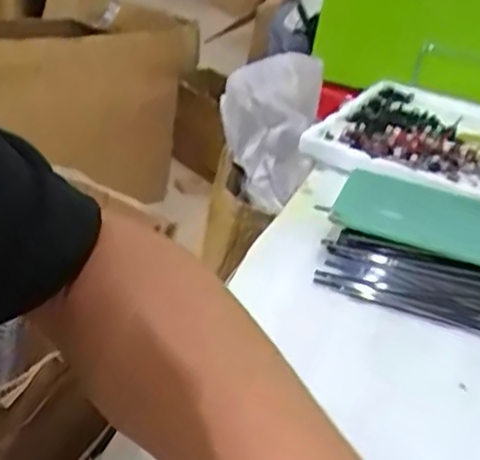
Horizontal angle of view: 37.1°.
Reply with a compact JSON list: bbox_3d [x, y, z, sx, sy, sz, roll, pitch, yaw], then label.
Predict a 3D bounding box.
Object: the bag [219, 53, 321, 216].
[{"bbox_3d":[0.034,-0.133,0.873,0.115,0.142,0.200,10,28,-1],"label":"bag"}]

